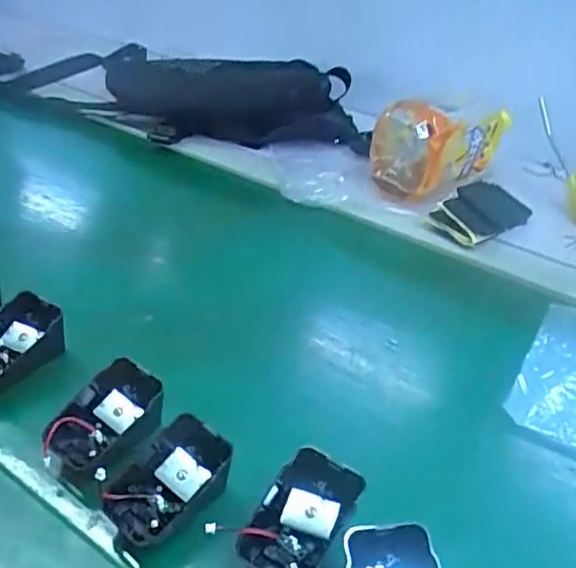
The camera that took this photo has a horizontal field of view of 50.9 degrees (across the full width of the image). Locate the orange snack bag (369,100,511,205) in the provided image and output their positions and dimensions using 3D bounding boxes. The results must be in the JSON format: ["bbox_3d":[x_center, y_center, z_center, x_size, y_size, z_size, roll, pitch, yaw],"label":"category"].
[{"bbox_3d":[0.165,-0.161,0.680,0.103,0.095,0.139,28,42,29],"label":"orange snack bag"}]

